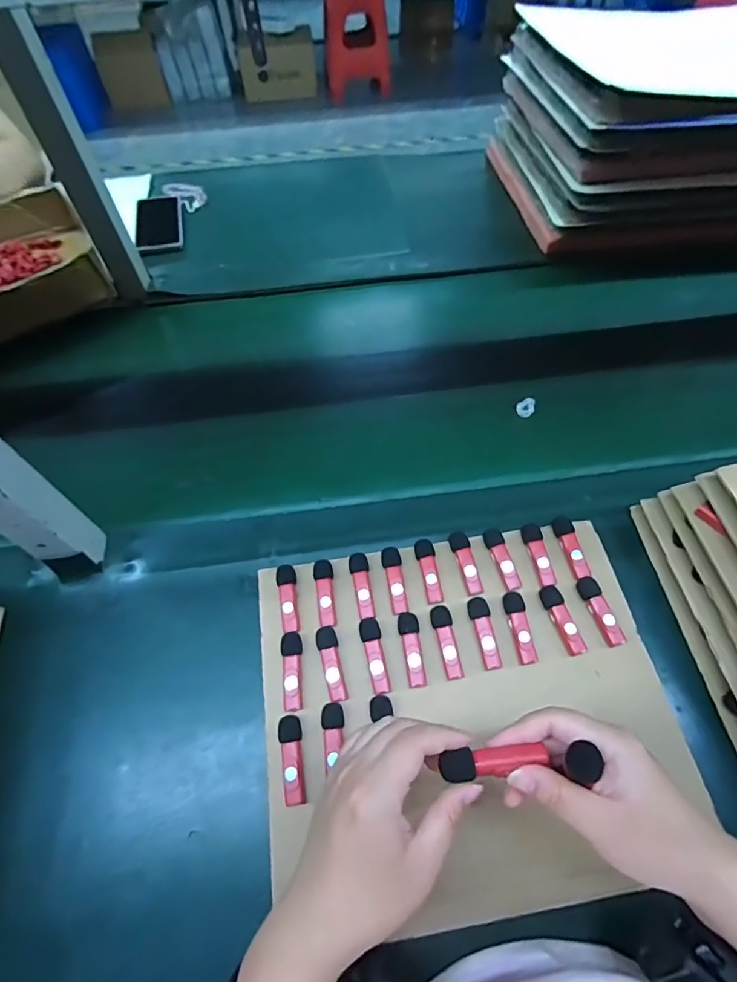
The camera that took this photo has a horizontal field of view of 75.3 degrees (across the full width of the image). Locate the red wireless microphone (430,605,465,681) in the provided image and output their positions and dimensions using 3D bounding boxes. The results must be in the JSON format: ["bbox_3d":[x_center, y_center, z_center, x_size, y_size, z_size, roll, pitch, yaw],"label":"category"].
[{"bbox_3d":[0.074,0.139,0.443,0.020,0.013,0.065,-12,57,-6],"label":"red wireless microphone"}]

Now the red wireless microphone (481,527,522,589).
[{"bbox_3d":[0.134,0.067,0.480,0.019,0.013,0.065,-13,58,-7],"label":"red wireless microphone"}]

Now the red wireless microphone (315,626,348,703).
[{"bbox_3d":[-0.033,0.157,0.435,0.019,0.011,0.065,-14,58,-7],"label":"red wireless microphone"}]

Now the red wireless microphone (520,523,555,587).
[{"bbox_3d":[0.172,0.064,0.481,0.017,0.012,0.065,-10,57,-5],"label":"red wireless microphone"}]

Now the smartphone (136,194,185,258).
[{"bbox_3d":[-0.355,-0.454,0.813,0.071,0.015,0.155,-12,57,-6],"label":"smartphone"}]

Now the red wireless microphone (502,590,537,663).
[{"bbox_3d":[0.142,0.129,0.450,0.018,0.016,0.065,-6,57,-2],"label":"red wireless microphone"}]

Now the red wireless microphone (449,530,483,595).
[{"bbox_3d":[0.098,0.071,0.481,0.018,0.011,0.066,-11,57,-5],"label":"red wireless microphone"}]

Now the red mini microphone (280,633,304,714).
[{"bbox_3d":[-0.069,0.162,0.431,0.019,0.009,0.066,-7,57,-3],"label":"red mini microphone"}]

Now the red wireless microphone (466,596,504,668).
[{"bbox_3d":[0.109,0.132,0.447,0.018,0.014,0.064,-10,57,-4],"label":"red wireless microphone"}]

